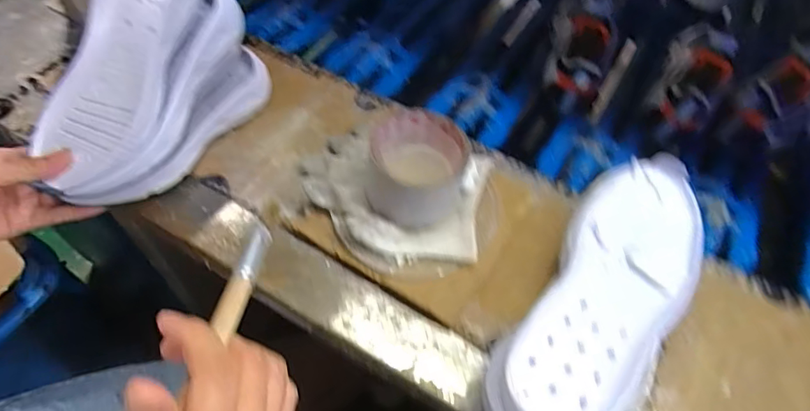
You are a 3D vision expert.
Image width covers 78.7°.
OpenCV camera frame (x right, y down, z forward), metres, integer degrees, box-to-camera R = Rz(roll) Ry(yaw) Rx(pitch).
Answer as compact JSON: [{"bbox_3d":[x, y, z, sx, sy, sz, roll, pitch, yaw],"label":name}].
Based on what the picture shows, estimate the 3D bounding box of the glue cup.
[{"bbox_3d":[0.011,-0.036,0.408,0.076,0.060,0.088,3,61,0],"label":"glue cup"}]

